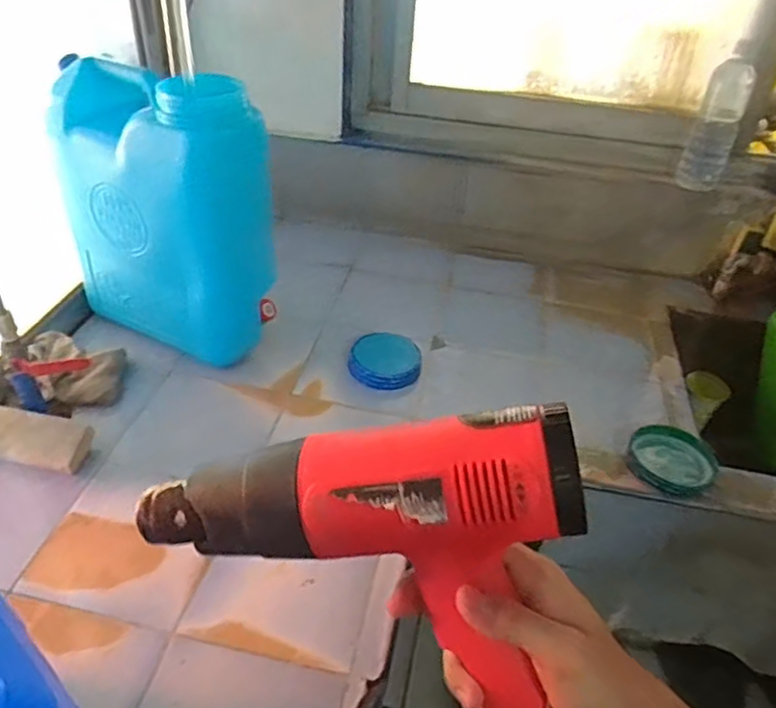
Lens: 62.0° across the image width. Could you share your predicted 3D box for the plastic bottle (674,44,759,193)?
[{"bbox_3d":[0.665,-0.459,1.307,0.088,0.274,0.081,23,42,21],"label":"plastic bottle"}]

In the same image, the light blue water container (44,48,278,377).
[{"bbox_3d":[-0.338,-0.208,1.006,0.285,0.418,0.162,23,42,21],"label":"light blue water container"}]

